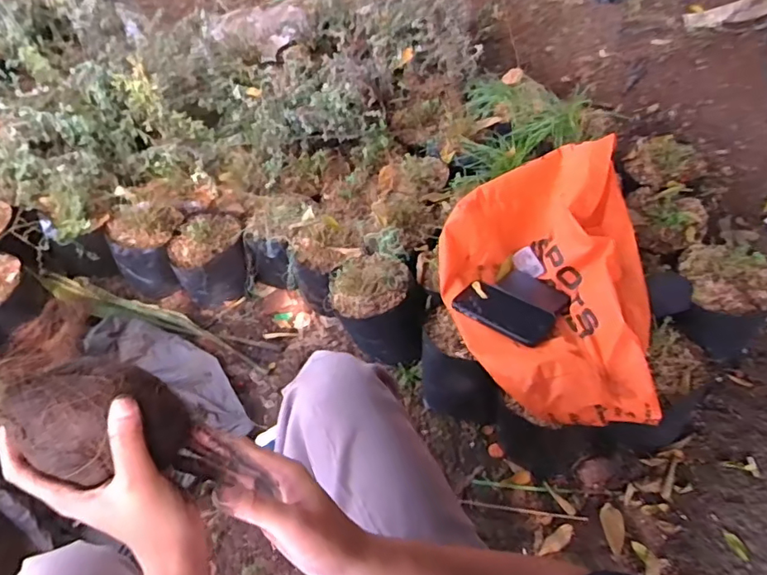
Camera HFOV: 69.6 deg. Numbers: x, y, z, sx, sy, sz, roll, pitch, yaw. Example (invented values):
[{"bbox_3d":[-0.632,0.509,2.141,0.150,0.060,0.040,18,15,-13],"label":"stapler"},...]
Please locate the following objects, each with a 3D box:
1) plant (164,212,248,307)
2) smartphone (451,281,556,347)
[{"bbox_3d":[-0.365,-0.059,1.162,0.151,0.167,0.123,-21,56,-20],"label":"plant"},{"bbox_3d":[0.185,0.038,0.846,0.147,0.014,0.081,30,62,27],"label":"smartphone"}]

